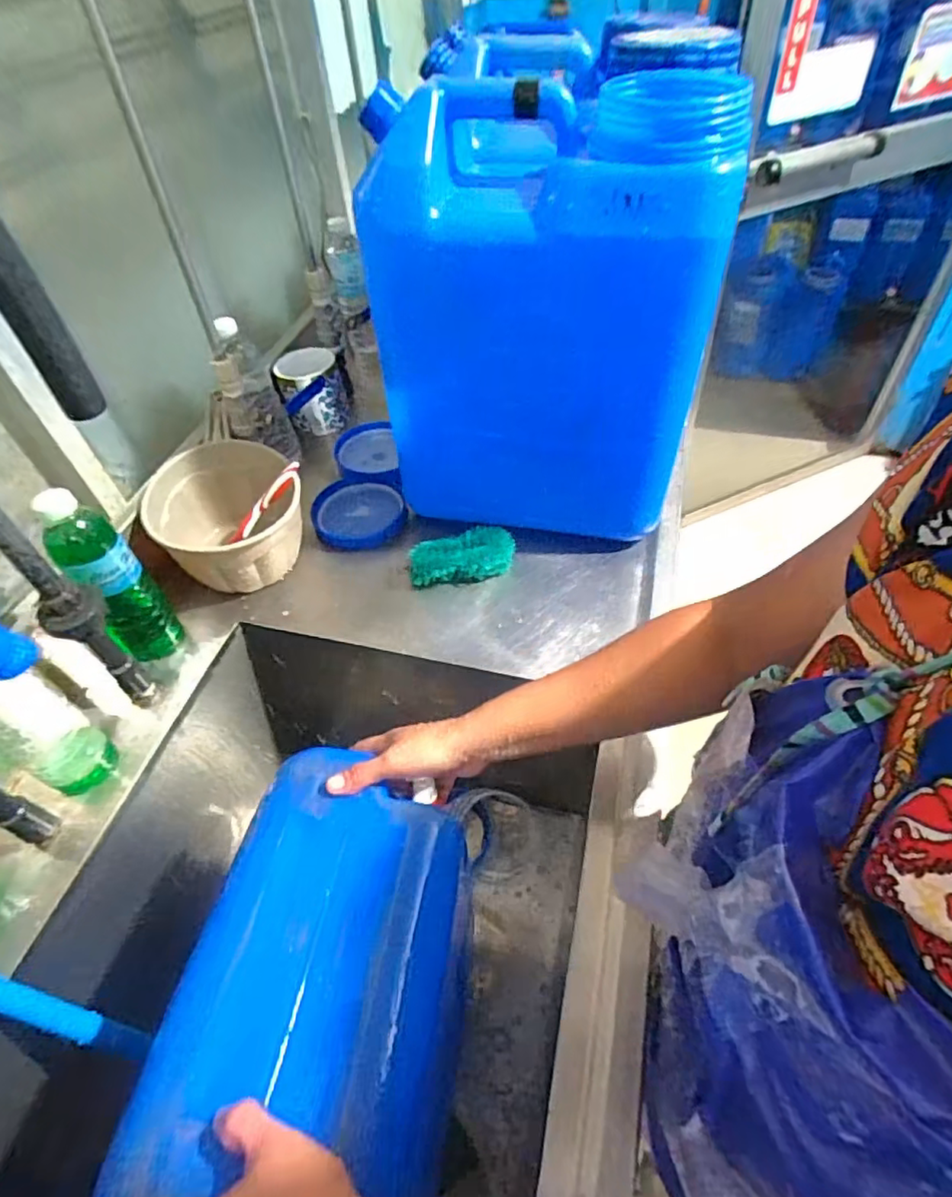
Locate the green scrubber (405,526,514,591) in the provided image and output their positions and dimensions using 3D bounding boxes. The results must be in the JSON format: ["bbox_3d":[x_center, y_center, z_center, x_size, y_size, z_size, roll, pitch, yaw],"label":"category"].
[{"bbox_3d":[-0.015,-0.043,0.699,0.124,0.039,0.054,-12,50,-4],"label":"green scrubber"}]

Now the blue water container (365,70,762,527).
[{"bbox_3d":[0.074,-0.272,0.616,0.306,0.385,0.178,10,51,13],"label":"blue water container"}]

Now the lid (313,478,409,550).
[{"bbox_3d":[-0.153,-0.111,0.779,0.117,0.030,0.110,-3,49,3],"label":"lid"}]

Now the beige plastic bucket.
[{"bbox_3d":[-0.281,-0.083,0.705,0.166,0.123,0.167,-3,49,3],"label":"beige plastic bucket"}]

